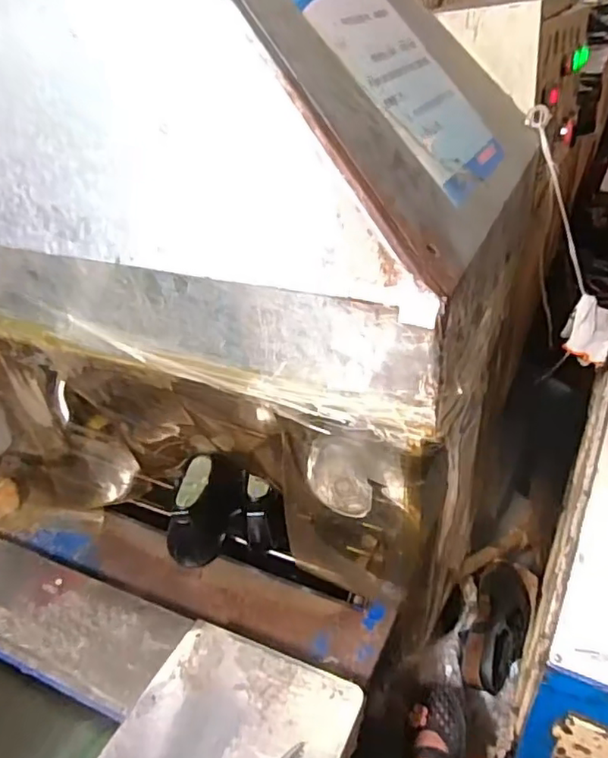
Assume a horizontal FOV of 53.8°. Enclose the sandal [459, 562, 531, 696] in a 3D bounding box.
[{"bbox_3d":[0.359,0.448,1.112,0.106,0.064,0.251,14,51,24],"label":"sandal"}]

